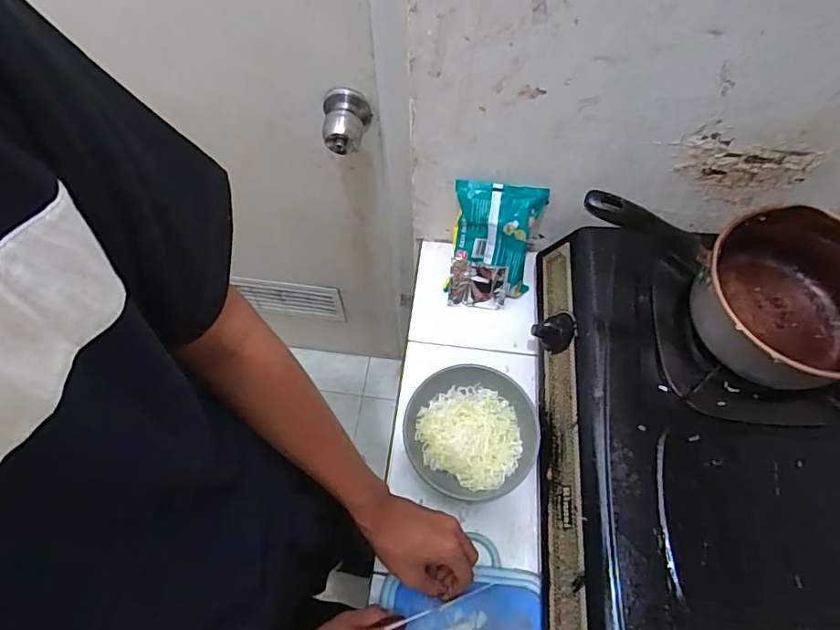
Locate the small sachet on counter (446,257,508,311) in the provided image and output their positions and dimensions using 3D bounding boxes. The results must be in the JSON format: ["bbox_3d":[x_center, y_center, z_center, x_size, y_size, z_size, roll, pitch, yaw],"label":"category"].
[{"bbox_3d":[0.081,-0.039,0.722,0.080,0.071,0.019,9,30,12],"label":"small sachet on counter"}]

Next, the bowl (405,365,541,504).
[{"bbox_3d":[0.061,0.149,0.637,0.155,0.082,0.146,0,65,0],"label":"bowl"}]

